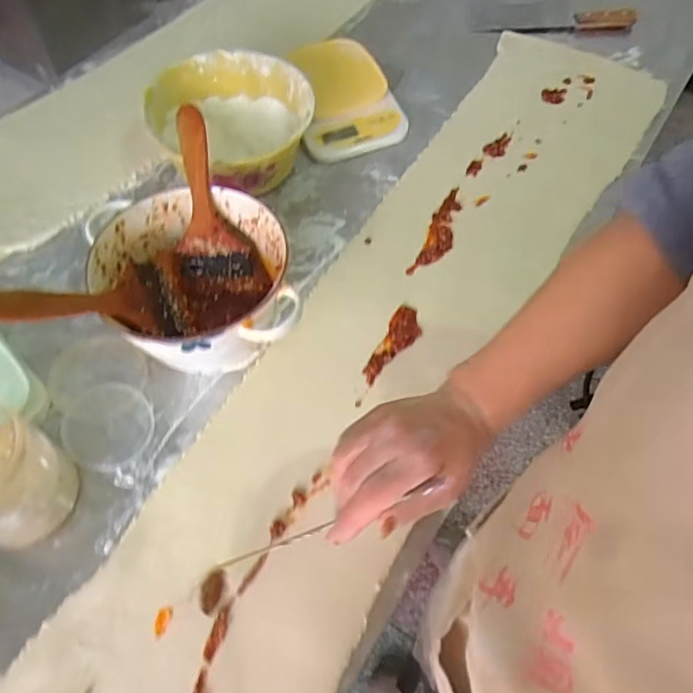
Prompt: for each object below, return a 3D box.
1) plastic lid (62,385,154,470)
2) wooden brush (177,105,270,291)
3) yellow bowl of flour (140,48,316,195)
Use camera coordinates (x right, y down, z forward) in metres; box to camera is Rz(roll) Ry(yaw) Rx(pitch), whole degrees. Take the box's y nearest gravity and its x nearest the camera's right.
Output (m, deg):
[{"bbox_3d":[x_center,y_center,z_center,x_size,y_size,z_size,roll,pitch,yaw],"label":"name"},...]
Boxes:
[{"bbox_3d":[-0.237,0.077,0.556,0.082,0.014,0.079,1,60,-1],"label":"plastic lid"},{"bbox_3d":[-0.150,-0.153,0.610,0.083,0.030,0.191,-14,103,-11],"label":"wooden brush"},{"bbox_3d":[-0.138,-0.273,0.723,0.184,0.099,0.187,1,60,-1],"label":"yellow bowl of flour"}]

